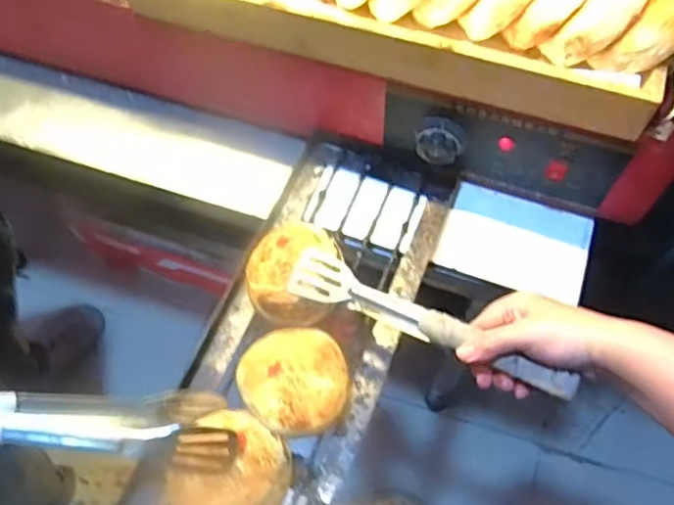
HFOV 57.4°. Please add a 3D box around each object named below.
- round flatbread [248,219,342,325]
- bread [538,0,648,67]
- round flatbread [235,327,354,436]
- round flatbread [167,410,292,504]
[{"bbox_3d":[-0.043,0.016,0.576,0.084,0.027,0.094,15,65,8],"label":"round flatbread"},{"bbox_3d":[0.222,-0.196,0.518,0.094,0.034,0.046,-47,68,14],"label":"bread"},{"bbox_3d":[-0.038,0.113,0.546,0.093,0.020,0.096,0,64,1],"label":"round flatbread"},{"bbox_3d":[-0.087,0.175,0.501,0.093,0.021,0.087,0,64,1],"label":"round flatbread"}]

